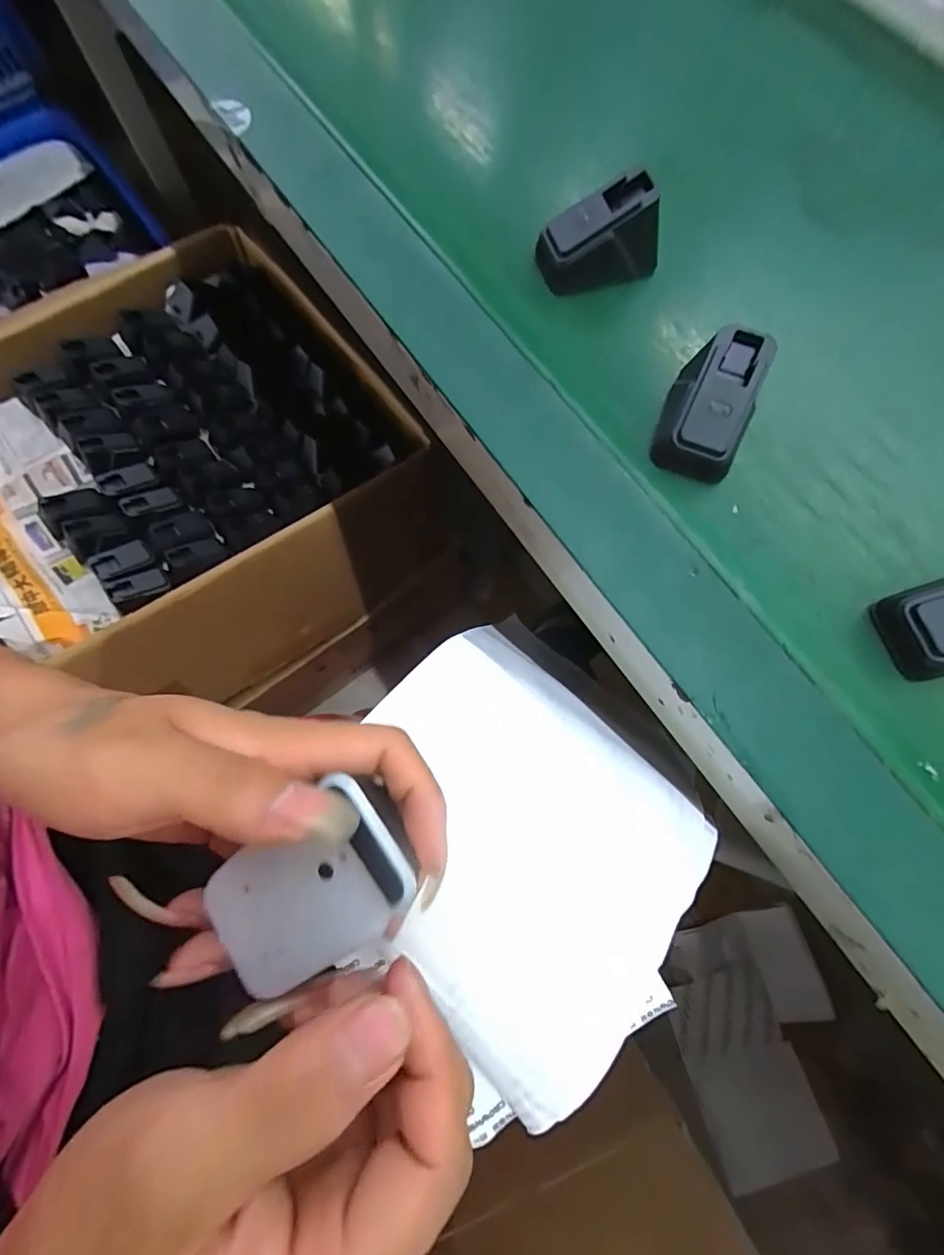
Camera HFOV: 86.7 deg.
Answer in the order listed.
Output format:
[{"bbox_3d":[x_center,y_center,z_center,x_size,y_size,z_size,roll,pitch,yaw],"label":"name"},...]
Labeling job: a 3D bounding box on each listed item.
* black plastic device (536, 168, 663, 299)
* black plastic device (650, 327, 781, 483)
[{"bbox_3d":[0.074,-0.228,0.291,0.073,0.040,0.039,-14,74,-3],"label":"black plastic device"},{"bbox_3d":[0.123,-0.114,0.257,0.043,0.040,0.059,22,75,7],"label":"black plastic device"}]

